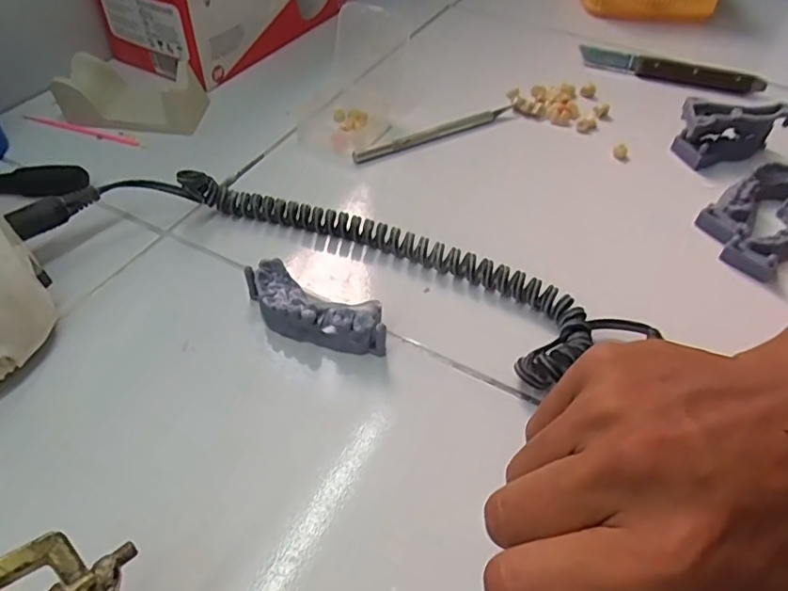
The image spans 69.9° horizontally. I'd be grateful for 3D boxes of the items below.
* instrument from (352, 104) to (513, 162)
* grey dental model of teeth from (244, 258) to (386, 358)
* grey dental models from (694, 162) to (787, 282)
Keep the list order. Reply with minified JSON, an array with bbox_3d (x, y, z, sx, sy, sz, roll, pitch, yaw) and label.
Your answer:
[{"bbox_3d":[0.033,-0.120,0.406,0.138,0.007,0.012,-25,54,-23],"label":"instrument"},{"bbox_3d":[-0.039,0.007,0.284,0.078,0.024,0.029,23,51,17],"label":"grey dental model of teeth"},{"bbox_3d":[0.231,-0.049,0.351,0.090,0.020,0.053,-31,56,-26],"label":"grey dental models"}]

